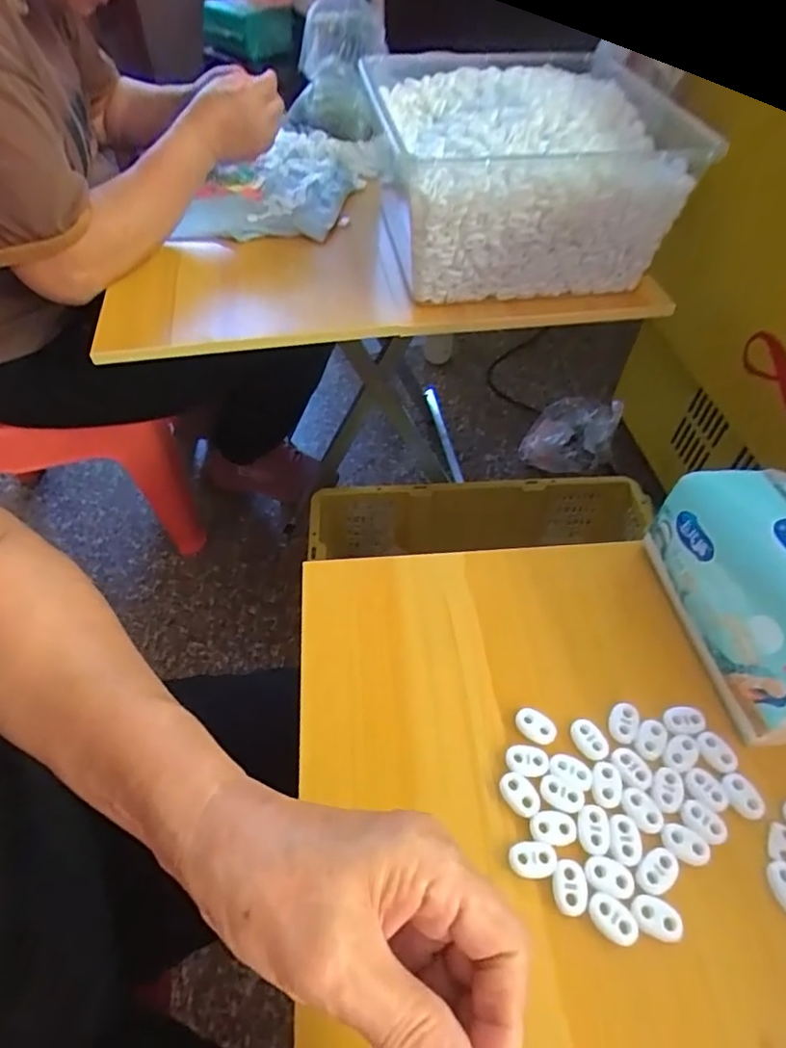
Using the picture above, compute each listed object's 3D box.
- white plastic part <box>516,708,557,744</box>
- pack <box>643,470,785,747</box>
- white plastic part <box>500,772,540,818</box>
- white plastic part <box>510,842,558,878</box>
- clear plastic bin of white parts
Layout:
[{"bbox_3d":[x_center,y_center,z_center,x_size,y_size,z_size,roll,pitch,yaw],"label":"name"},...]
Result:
[{"bbox_3d":[0.080,0.113,0.316,0.023,0.004,0.015,28,57,20],"label":"white plastic part"},{"bbox_3d":[0.228,0.037,0.319,0.106,0.074,0.141,-3,52,-3],"label":"pack"},{"bbox_3d":[0.066,0.141,0.295,0.015,0.004,0.023,-33,59,-23],"label":"white plastic part"},{"bbox_3d":[0.068,0.163,0.275,0.023,0.004,0.015,-3,52,-3],"label":"white plastic part"},{"bbox_3d":[0.135,-0.384,0.624,0.267,0.143,0.308,-7,52,-6],"label":"clear plastic bin of white parts"}]

